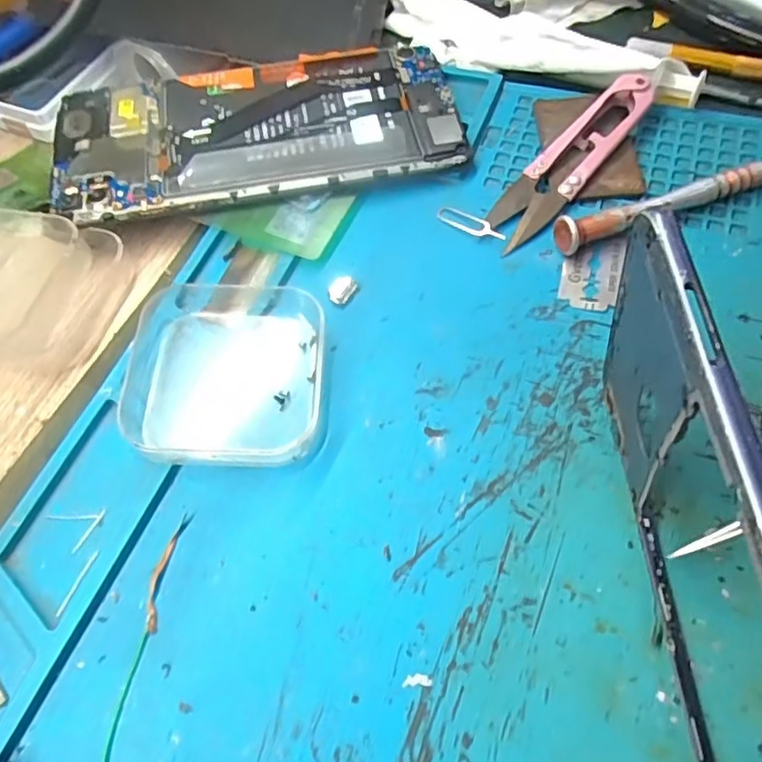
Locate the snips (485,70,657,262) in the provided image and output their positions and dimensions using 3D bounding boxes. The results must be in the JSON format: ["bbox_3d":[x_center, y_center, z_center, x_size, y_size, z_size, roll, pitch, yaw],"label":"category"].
[{"bbox_3d":[0.078,-0.091,0.238,0.022,0.016,0.096,39,70,23],"label":"snips"}]

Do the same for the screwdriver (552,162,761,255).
[{"bbox_3d":[0.121,-0.074,0.228,0.116,0.011,0.015,-20,61,-7],"label":"screwdriver"}]

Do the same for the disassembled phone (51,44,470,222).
[{"bbox_3d":[-0.052,-0.109,0.255,0.168,0.014,0.078,-11,60,-2],"label":"disassembled phone"}]

